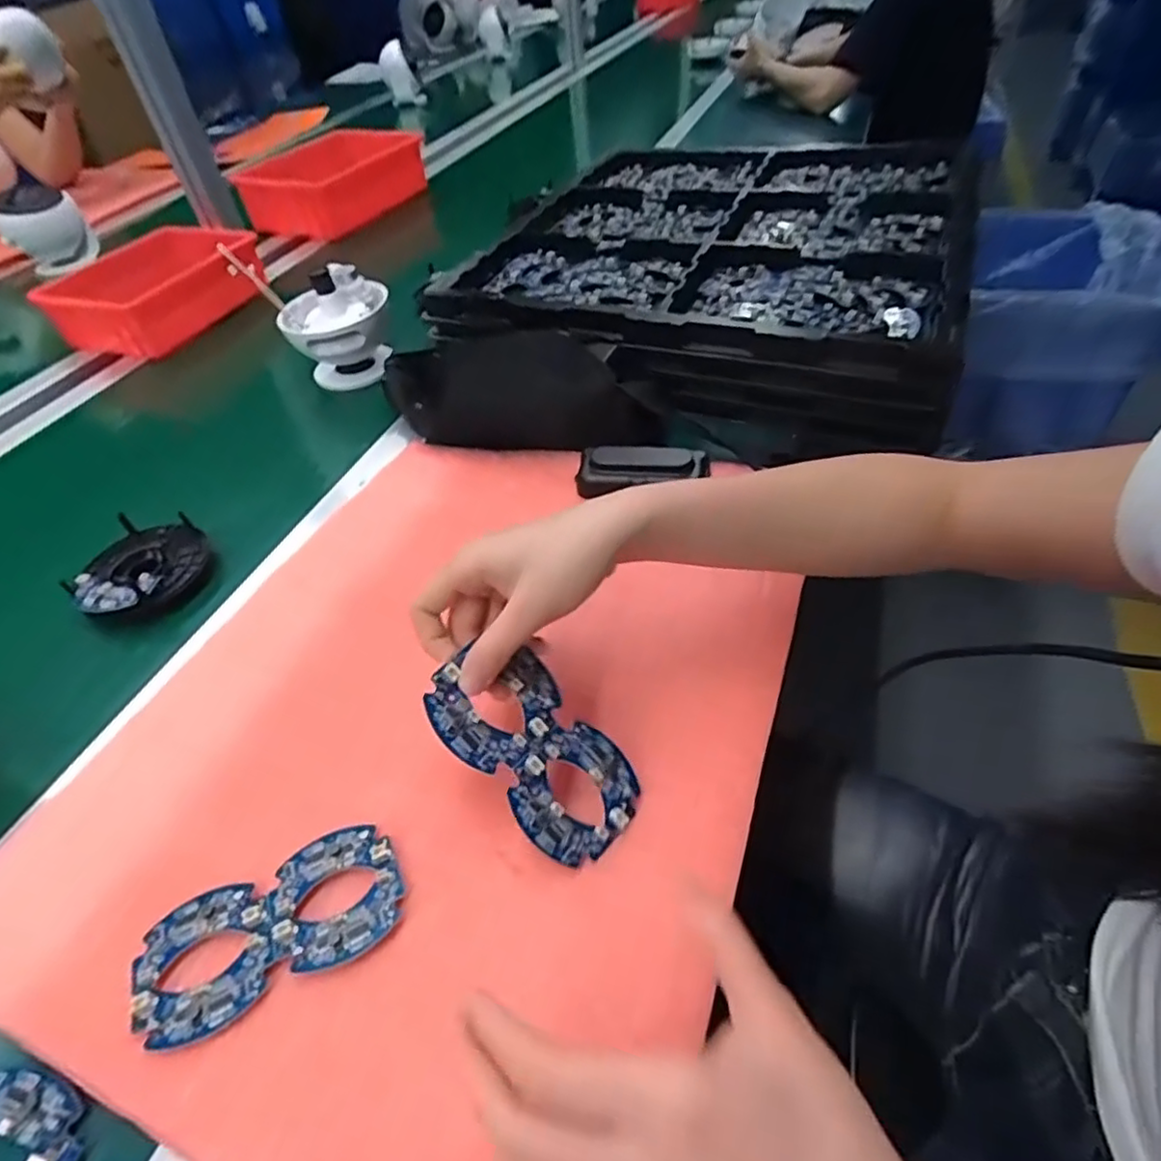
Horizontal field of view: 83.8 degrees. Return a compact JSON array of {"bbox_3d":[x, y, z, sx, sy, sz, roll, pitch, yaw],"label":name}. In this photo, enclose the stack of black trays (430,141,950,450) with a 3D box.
[{"bbox_3d":[0.168,-0.380,0.770,0.486,0.117,0.595,13,45,17],"label":"stack of black trays"}]

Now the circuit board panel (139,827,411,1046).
[{"bbox_3d":[-0.153,0.171,0.322,0.125,0.007,0.064,-21,46,-19],"label":"circuit board panel"}]

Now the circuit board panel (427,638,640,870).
[{"bbox_3d":[-0.024,0.088,0.344,0.064,0.007,0.125,-41,89,-25],"label":"circuit board panel"}]

